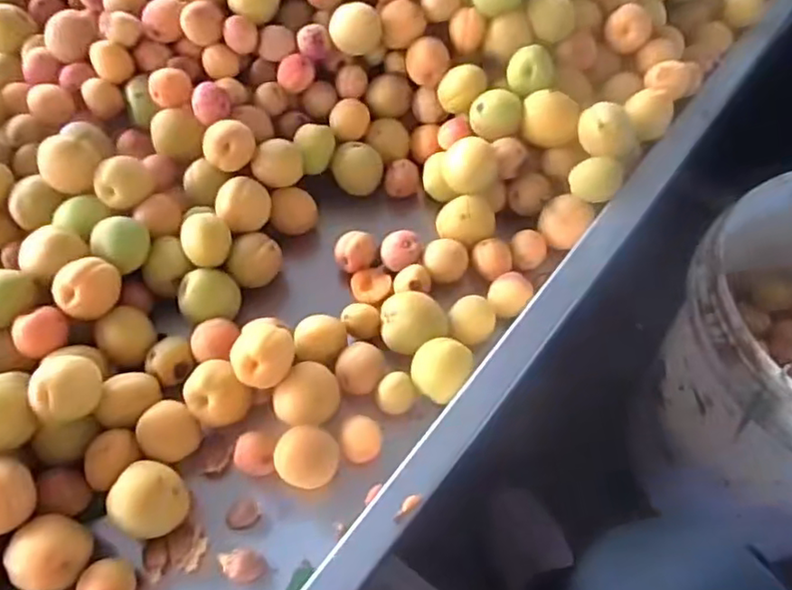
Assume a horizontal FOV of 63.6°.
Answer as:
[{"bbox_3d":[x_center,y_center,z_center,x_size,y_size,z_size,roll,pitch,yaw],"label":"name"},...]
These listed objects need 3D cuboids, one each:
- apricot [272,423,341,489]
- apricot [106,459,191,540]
[{"bbox_3d":[-0.060,0.114,0.439,0.041,0.038,0.036,-11,57,-7],"label":"apricot"},{"bbox_3d":[-0.160,0.138,0.422,0.041,0.049,0.044,0,57,0],"label":"apricot"}]

